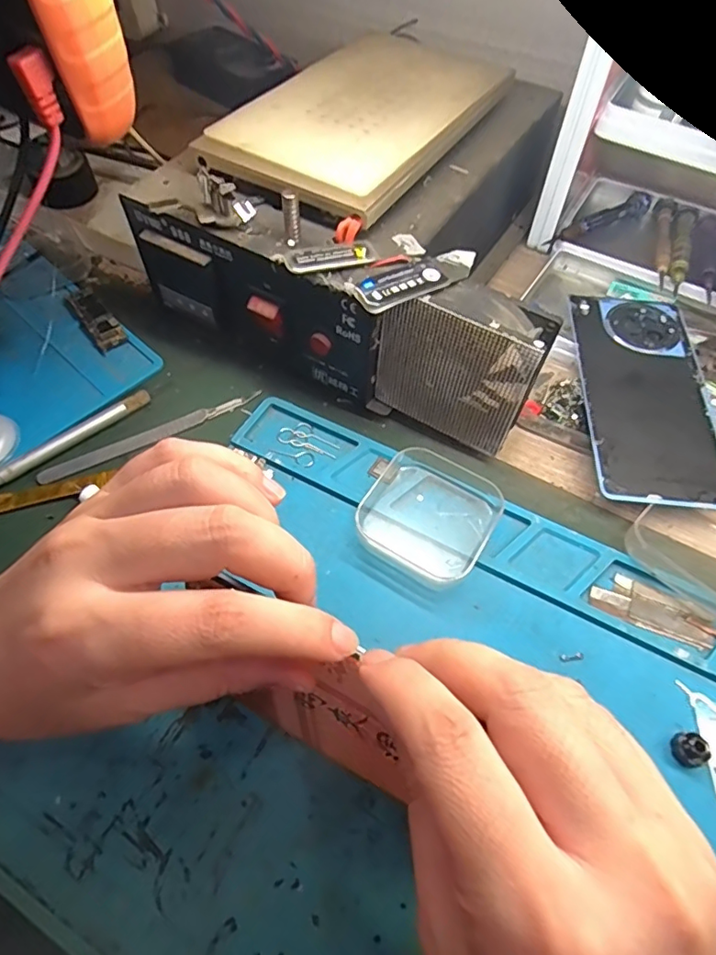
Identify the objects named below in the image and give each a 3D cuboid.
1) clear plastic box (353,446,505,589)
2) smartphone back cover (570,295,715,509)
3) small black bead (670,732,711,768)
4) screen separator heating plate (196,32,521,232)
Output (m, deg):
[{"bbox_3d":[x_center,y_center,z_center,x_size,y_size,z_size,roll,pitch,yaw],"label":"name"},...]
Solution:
[{"bbox_3d":[0.038,0.017,0.280,0.064,0.014,0.069,27,61,16],"label":"clear plastic box"},{"bbox_3d":[0.169,-0.052,0.318,0.071,0.004,0.155,5,57,3],"label":"smartphone back cover"},{"bbox_3d":[0.138,0.113,0.223,0.011,0.011,0.013,-3,58,-3],"label":"small black bead"},{"bbox_3d":[0.005,-0.217,0.318,0.113,0.012,0.185,30,64,17],"label":"screen separator heating plate"}]

